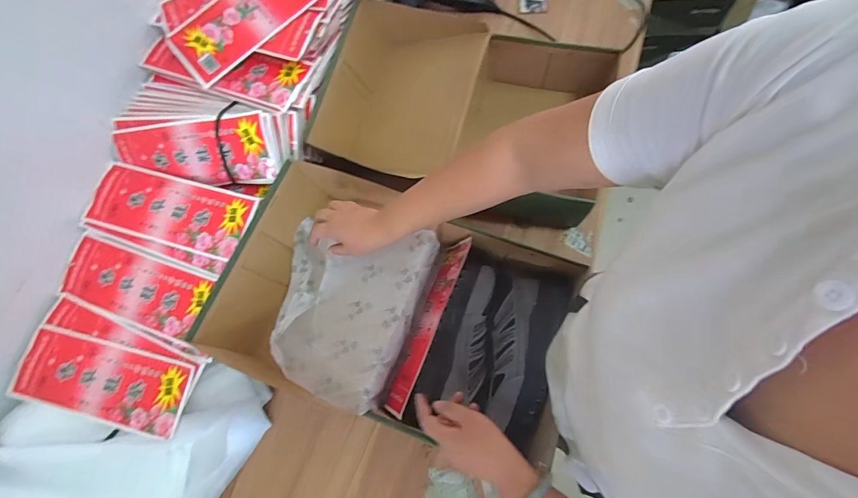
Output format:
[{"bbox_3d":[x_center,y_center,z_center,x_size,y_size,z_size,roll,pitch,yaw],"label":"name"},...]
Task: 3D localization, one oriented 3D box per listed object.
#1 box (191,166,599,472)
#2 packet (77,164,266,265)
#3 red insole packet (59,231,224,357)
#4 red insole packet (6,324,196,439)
[{"bbox_3d":[-0.056,0.089,0.609,0.520,0.105,0.333,18,75,8],"label":"box"},{"bbox_3d":[-0.454,-0.069,0.650,0.294,0.016,0.121,13,74,6],"label":"packet"},{"bbox_3d":[-0.498,0.069,0.631,0.306,0.017,0.126,17,85,9],"label":"red insole packet"},{"bbox_3d":[-0.539,0.215,0.607,0.292,0.012,0.119,11,74,6],"label":"red insole packet"}]

